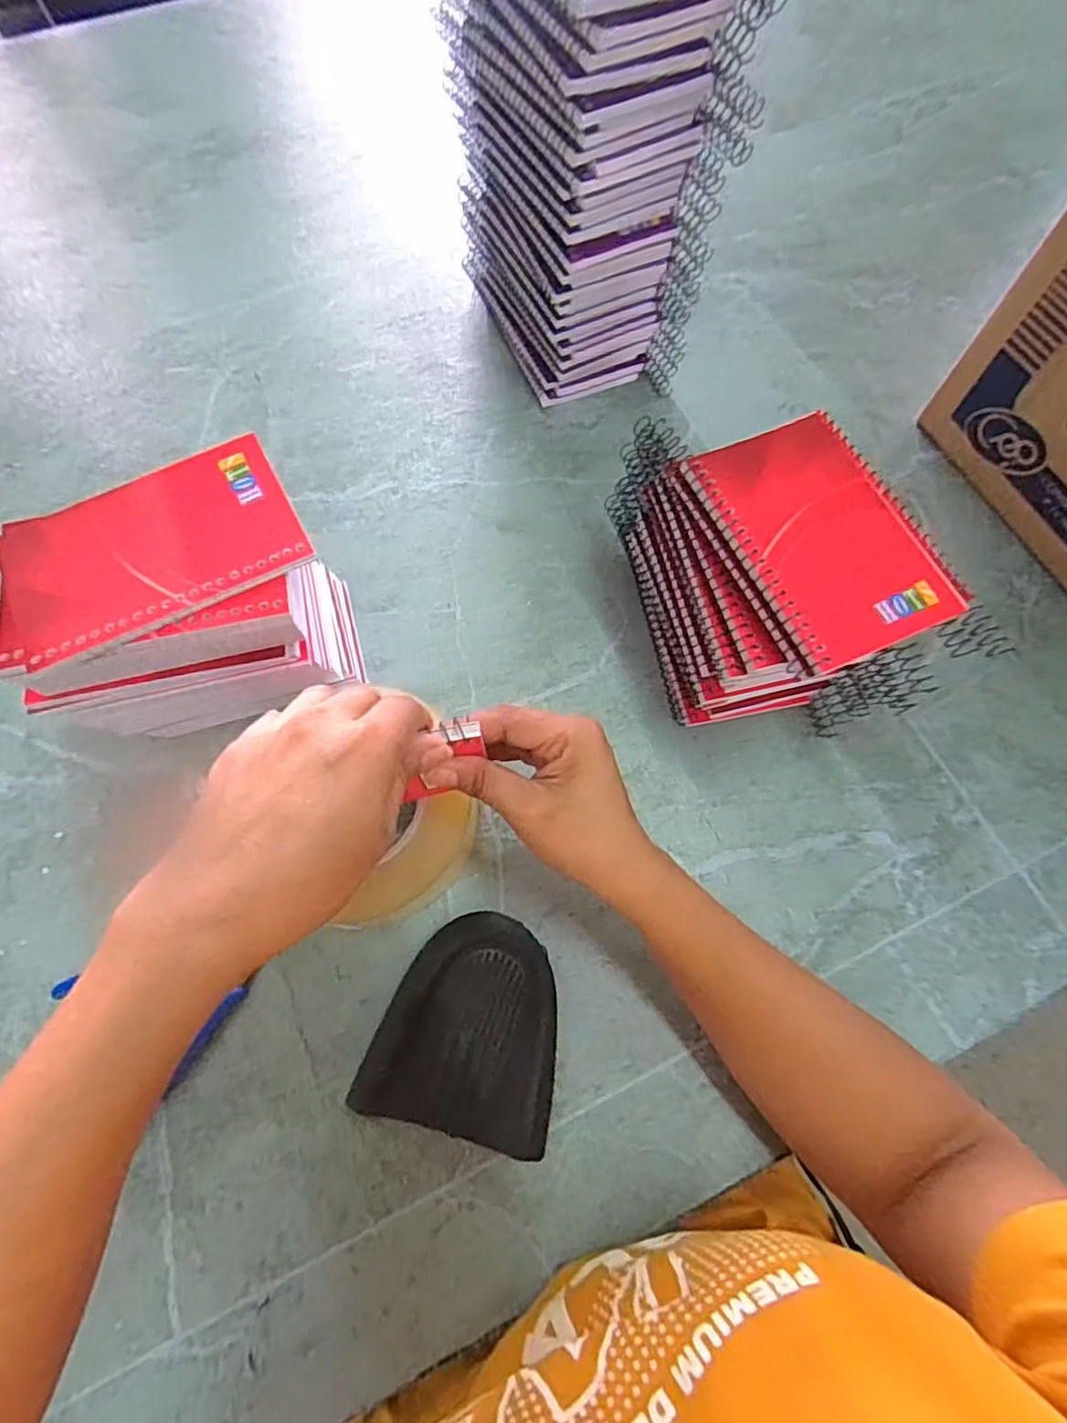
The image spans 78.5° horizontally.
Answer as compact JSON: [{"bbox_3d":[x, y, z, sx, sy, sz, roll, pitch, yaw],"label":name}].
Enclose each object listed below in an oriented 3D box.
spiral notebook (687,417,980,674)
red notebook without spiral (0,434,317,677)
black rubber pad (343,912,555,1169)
[{"bbox_3d":[0.141,-0.088,0.321,0.085,0.013,0.128,-22,70,-8],"label":"spiral notebook"},{"bbox_3d":[-0.183,-0.076,0.306,0.139,0.005,0.082,-26,71,-10],"label":"red notebook without spiral"},{"bbox_3d":[-0.031,0.166,0.353,0.095,0.029,0.104,13,69,5],"label":"black rubber pad"}]

